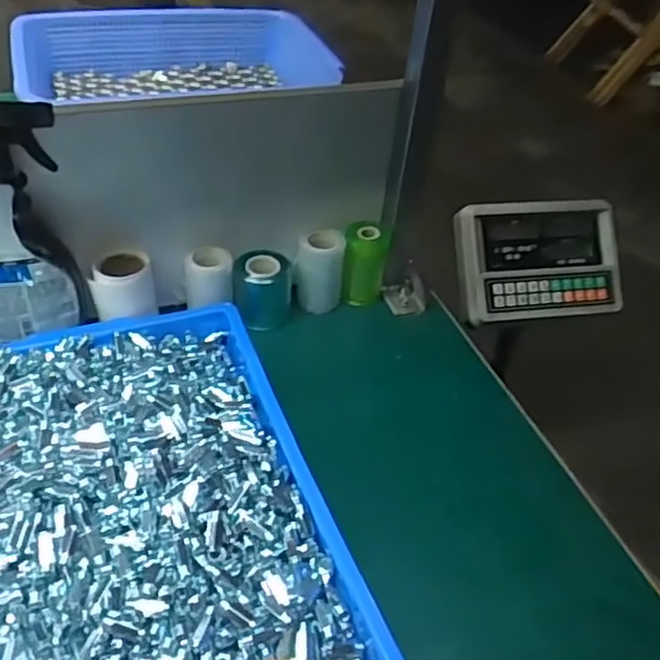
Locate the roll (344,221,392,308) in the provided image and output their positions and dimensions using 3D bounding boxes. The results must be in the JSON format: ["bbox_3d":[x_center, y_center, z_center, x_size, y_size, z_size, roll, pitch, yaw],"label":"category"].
[{"bbox_3d":[0.039,-0.074,0.757,0.047,0.087,0.044,9,41,3],"label":"roll"}]

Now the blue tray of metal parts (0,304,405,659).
[{"bbox_3d":[-0.148,0.139,0.500,0.280,0.040,0.417,-12,44,-20],"label":"blue tray of metal parts"}]

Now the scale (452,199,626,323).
[{"bbox_3d":[0.309,-0.102,1.018,0.231,0.173,0.046,-6,2,-5],"label":"scale"}]

